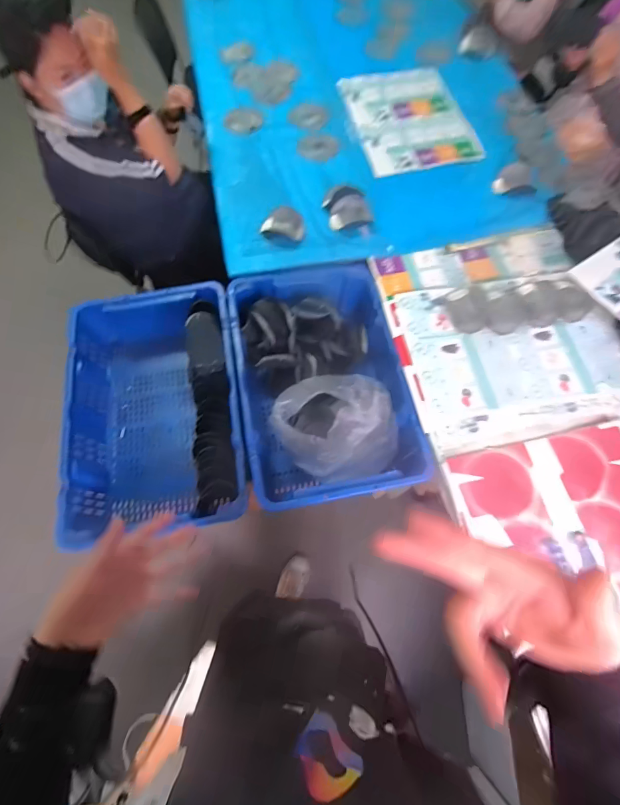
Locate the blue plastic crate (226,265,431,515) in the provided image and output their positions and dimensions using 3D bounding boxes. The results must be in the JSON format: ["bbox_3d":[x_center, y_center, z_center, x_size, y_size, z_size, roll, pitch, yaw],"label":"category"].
[{"bbox_3d":[0.029,-0.070,1.052,0.425,0.171,0.665,-10,67,-4],"label":"blue plastic crate"}]

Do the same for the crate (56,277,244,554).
[{"bbox_3d":[-0.401,0.017,1.029,0.436,0.195,0.649,-10,67,-4],"label":"crate"}]

